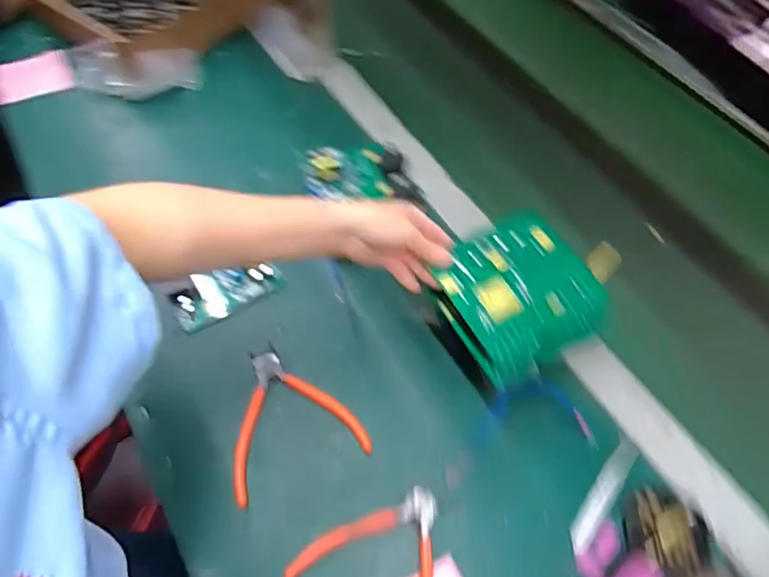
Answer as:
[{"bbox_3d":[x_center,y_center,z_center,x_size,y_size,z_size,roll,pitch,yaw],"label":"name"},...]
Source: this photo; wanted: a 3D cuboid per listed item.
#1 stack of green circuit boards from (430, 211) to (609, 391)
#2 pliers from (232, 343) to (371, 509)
[{"bbox_3d":[0.121,0.005,0.476,0.132,0.033,0.127,-29,64,-18],"label":"stack of green circuit boards"},{"bbox_3d":[-0.096,0.115,0.499,0.125,0.020,0.133,-21,62,-15],"label":"pliers"}]

